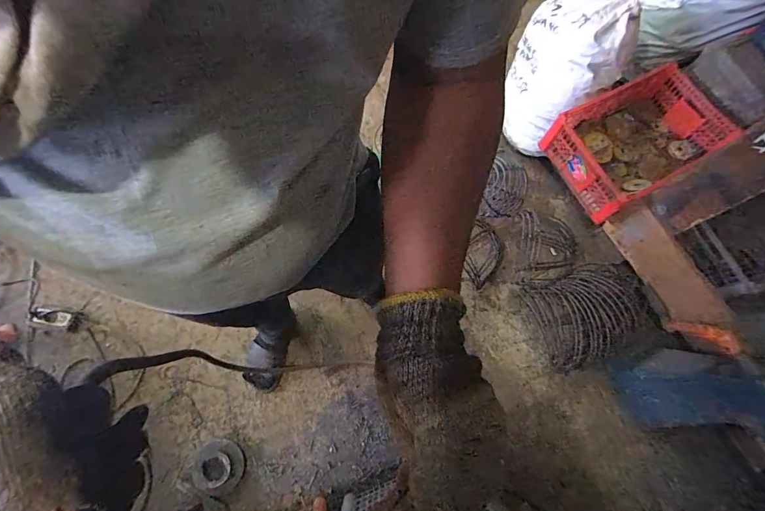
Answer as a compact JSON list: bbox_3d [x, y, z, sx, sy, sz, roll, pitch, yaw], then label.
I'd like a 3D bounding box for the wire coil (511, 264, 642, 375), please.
[{"bbox_3d":[0.625,0.160,1.155,0.320,0.121,0.291,-18,73,-7],"label":"wire coil"}]

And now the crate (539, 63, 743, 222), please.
[{"bbox_3d":[0.767,-0.359,1.187,0.453,0.166,0.333,-30,75,-10],"label":"crate"}]

